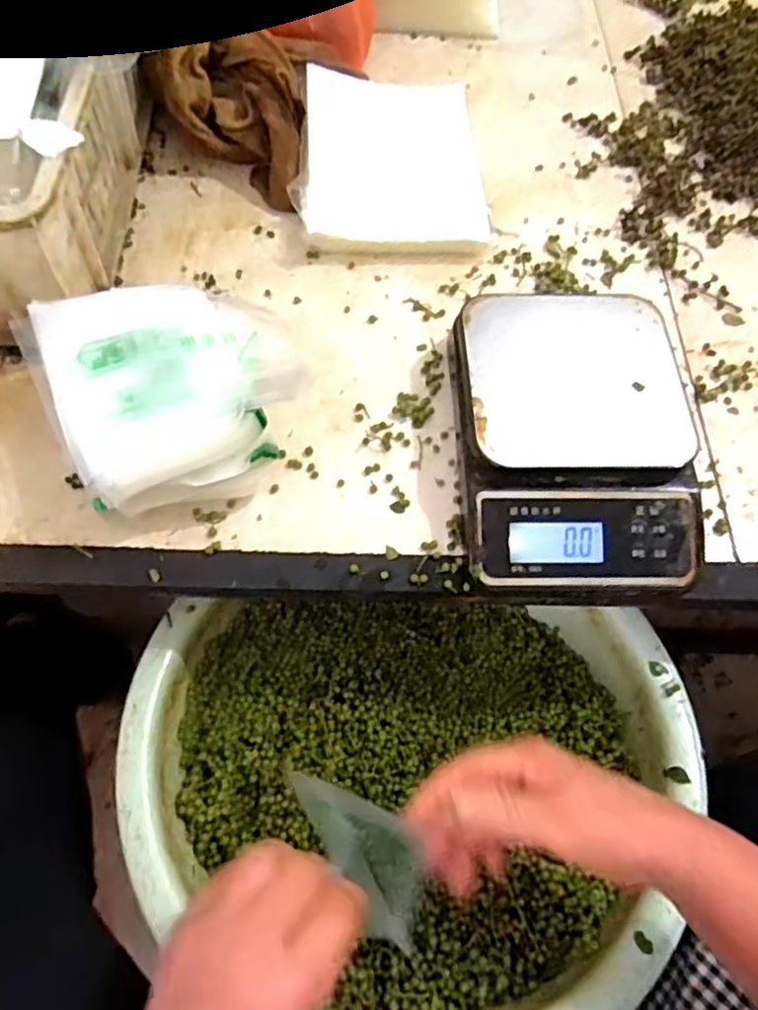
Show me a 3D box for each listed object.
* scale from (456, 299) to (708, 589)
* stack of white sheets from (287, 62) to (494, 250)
[{"bbox_3d":[0.131,-0.049,0.453,0.158,0.057,0.213,-1,63,-4],"label":"scale"},{"bbox_3d":[0.012,-0.311,0.596,0.159,0.037,0.204,0,62,-3],"label":"stack of white sheets"}]

